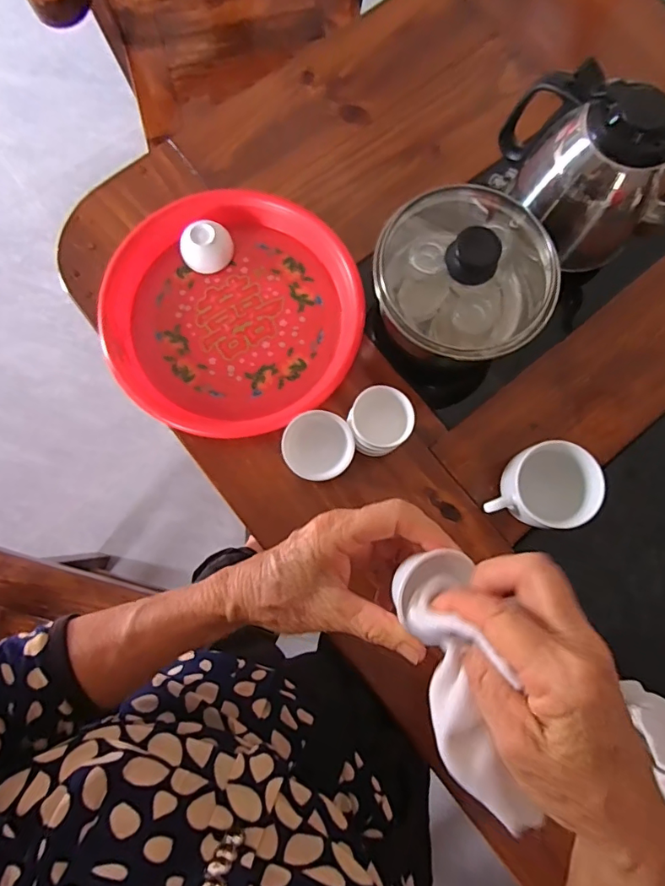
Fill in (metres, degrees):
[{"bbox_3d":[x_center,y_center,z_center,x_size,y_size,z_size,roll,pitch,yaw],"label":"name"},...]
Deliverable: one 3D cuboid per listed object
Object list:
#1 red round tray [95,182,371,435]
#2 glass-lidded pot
[{"bbox_3d":[-0.102,-0.140,0.513,0.245,0.032,0.258,0,80,0],"label":"red round tray"},{"bbox_3d":[0.121,-0.153,0.471,0.162,0.122,0.141,16,80,3],"label":"glass-lidded pot"}]

